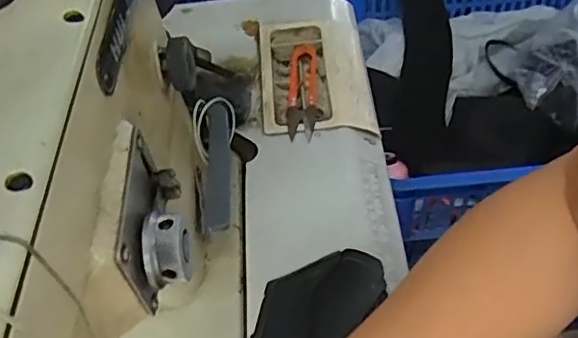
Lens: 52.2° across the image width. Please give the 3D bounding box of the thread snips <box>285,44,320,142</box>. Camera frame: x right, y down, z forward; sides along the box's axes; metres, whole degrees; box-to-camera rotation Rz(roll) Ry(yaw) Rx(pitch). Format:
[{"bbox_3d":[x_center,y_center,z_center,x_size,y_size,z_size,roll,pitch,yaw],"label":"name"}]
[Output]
[{"bbox_3d":[0.013,-0.069,0.544,0.027,0.015,0.114,0,52,6],"label":"thread snips"}]

